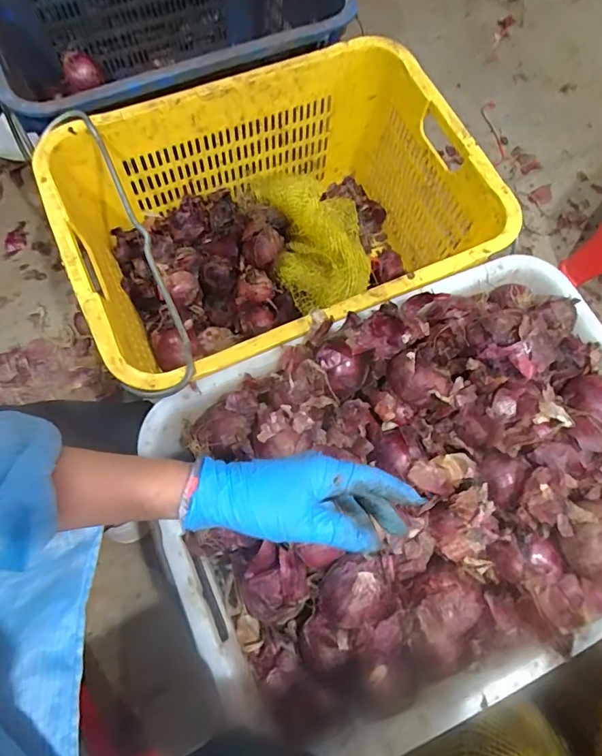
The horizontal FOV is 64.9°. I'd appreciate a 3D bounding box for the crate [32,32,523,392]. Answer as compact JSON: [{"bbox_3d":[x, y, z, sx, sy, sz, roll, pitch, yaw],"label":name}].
[{"bbox_3d":[-0.035,-0.220,0.805,0.611,0.313,0.423,-25,74,-11],"label":"crate"}]

